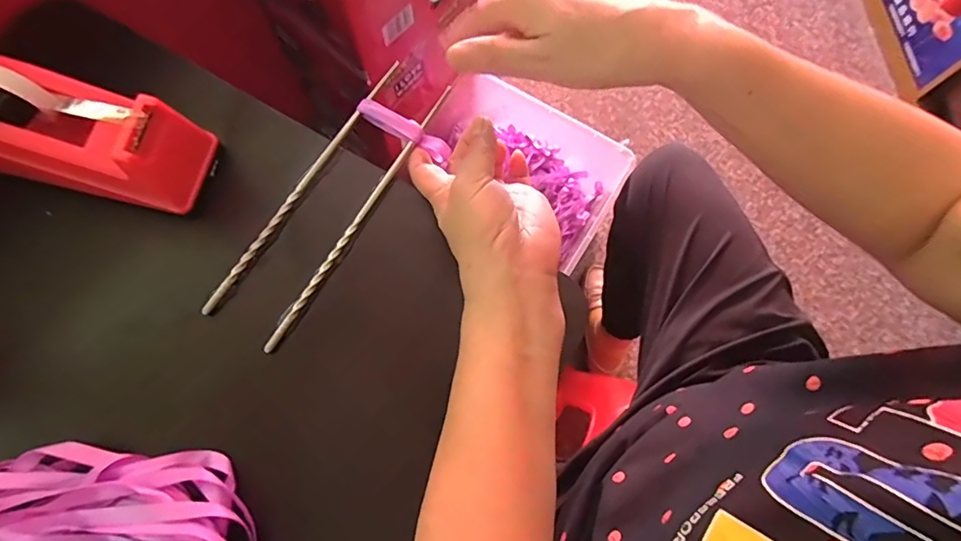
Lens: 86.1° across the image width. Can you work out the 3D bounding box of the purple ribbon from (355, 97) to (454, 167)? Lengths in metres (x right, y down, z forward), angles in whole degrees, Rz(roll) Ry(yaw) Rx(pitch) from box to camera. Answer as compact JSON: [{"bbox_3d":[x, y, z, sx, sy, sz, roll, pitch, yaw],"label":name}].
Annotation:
[{"bbox_3d":[-0.055,-0.103,0.372,0.073,0.010,0.015,29,76,2],"label":"purple ribbon"}]

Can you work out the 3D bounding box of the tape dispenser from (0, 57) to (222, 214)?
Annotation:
[{"bbox_3d":[-0.263,-0.090,0.328,0.159,0.062,0.063,13,74,3],"label":"tape dispenser"}]

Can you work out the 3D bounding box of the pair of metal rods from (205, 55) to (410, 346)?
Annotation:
[{"bbox_3d":[-0.103,-0.051,0.357,0.058,0.007,0.215,28,77,7],"label":"pair of metal rods"}]

